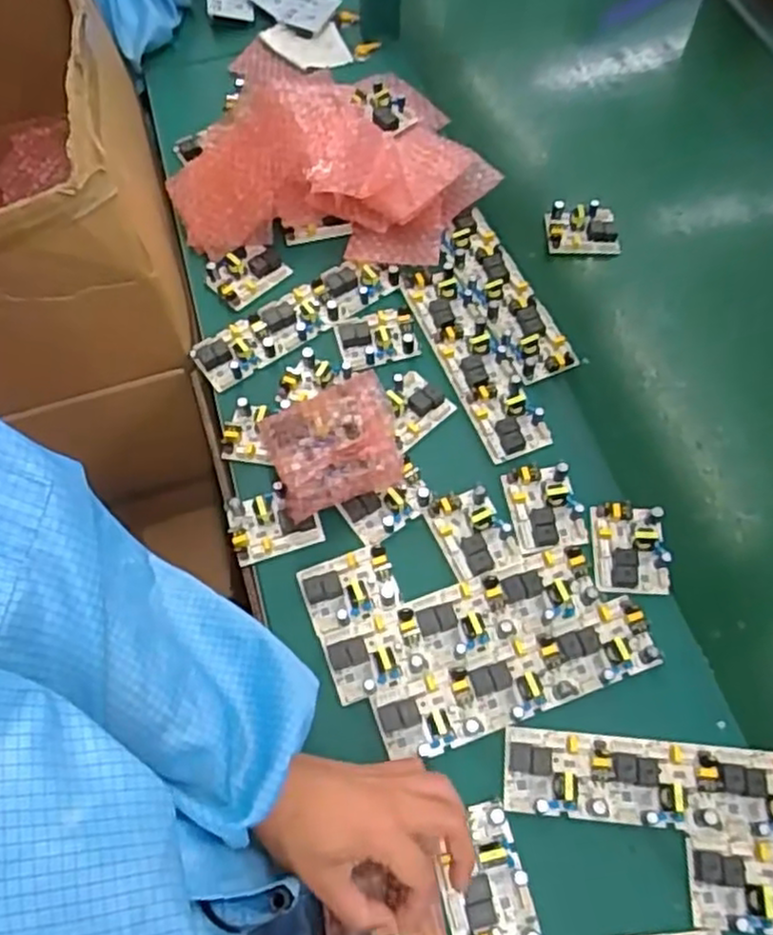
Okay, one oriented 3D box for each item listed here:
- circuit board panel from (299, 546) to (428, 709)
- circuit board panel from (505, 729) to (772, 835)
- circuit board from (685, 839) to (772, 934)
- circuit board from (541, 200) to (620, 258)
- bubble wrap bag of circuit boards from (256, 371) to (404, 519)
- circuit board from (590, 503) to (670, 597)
[{"bbox_3d":[-0.021,0.131,0.624,0.080,0.014,0.120,-20,64,-8],"label":"circuit board panel"},{"bbox_3d":[0.214,0.243,0.558,0.237,0.014,0.057,4,63,4],"label":"circuit board panel"},{"bbox_3d":[0.266,0.303,0.531,0.082,0.018,0.066,3,63,4],"label":"circuit board"},{"bbox_3d":[0.227,-0.278,0.845,0.081,0.035,0.061,4,62,2],"label":"circuit board"},{"bbox_3d":[-0.050,-0.017,0.651,0.111,0.098,0.093,-24,65,-10],"label":"bubble wrap bag of circuit boards"},{"bbox_3d":[0.216,0.068,0.643,0.064,0.016,0.083,0,63,3],"label":"circuit board"}]

